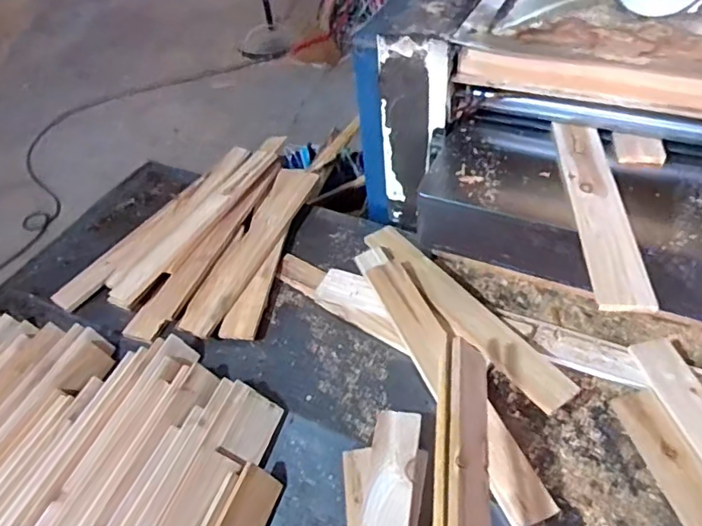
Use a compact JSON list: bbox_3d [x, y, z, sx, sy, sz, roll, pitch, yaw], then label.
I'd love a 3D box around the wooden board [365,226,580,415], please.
[{"bbox_3d":[0.192,0.079,1.017,0.081,0.022,0.513,-28,50,-20],"label":"wooden board"}]

